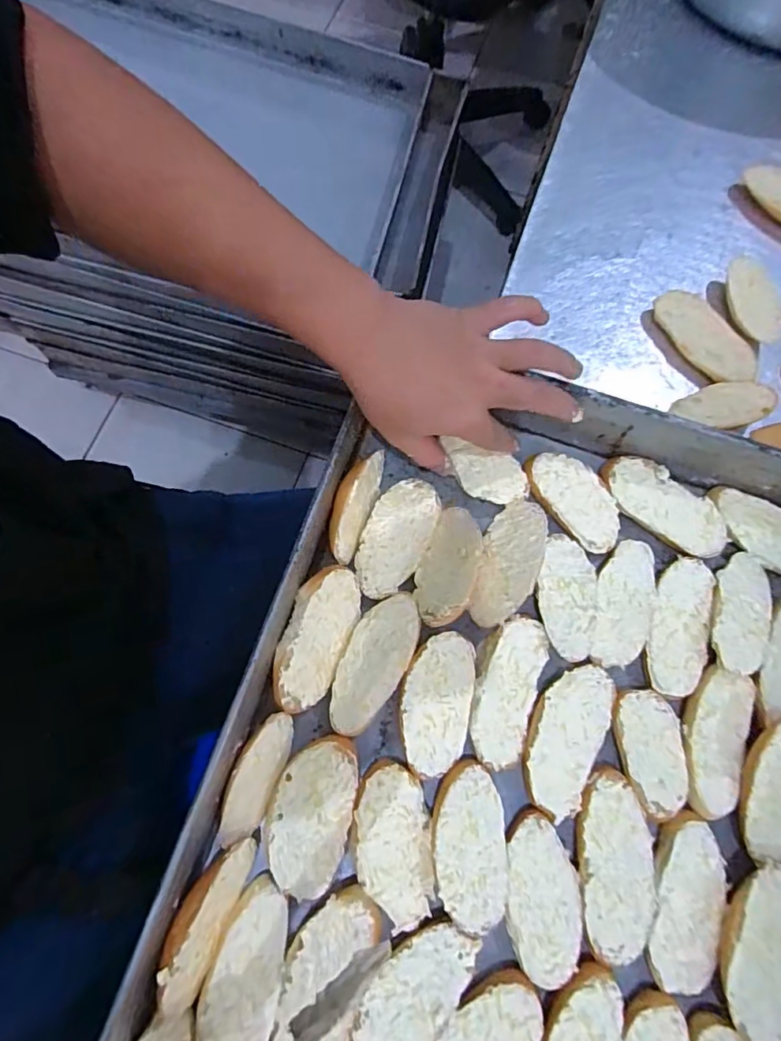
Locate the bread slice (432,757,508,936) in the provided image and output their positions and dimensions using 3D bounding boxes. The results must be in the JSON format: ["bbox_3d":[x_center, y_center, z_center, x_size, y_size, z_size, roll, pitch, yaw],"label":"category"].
[{"bbox_3d":[0.047,0.194,0.325,0.043,0.011,0.086,0,71,0],"label":"bread slice"}]

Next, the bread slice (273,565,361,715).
[{"bbox_3d":[-0.048,0.076,0.353,0.042,0.009,0.095,28,74,-31],"label":"bread slice"}]

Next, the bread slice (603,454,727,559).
[{"bbox_3d":[0.202,-0.012,0.398,0.098,0.008,0.044,31,74,10],"label":"bread slice"}]

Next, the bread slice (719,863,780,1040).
[{"bbox_3d":[0.219,0.251,0.313,0.045,0.013,0.089,23,73,8],"label":"bread slice"}]

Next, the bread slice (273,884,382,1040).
[{"bbox_3d":[-0.039,0.261,0.298,0.044,0.011,0.103,17,72,6],"label":"bread slice"}]

